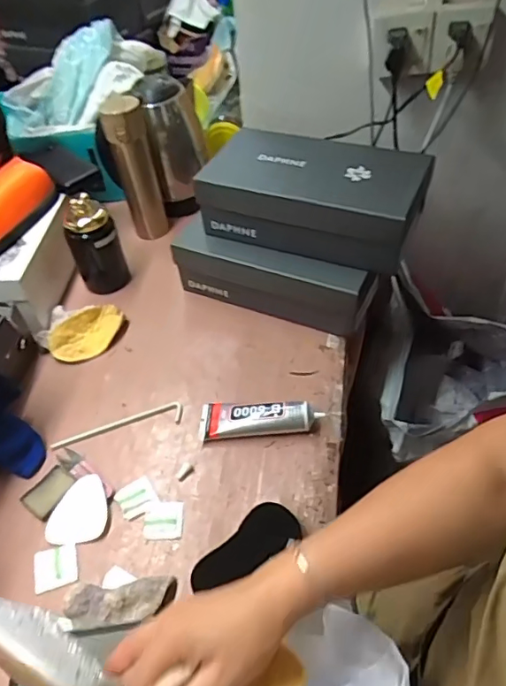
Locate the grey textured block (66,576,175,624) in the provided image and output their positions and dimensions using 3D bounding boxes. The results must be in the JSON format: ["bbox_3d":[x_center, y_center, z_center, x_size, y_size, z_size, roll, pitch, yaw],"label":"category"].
[{"bbox_3d":[-0.137,0.269,0.547,0.108,0.030,0.045,-7,48,-2],"label":"grey textured block"}]

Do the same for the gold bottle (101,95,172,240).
[{"bbox_3d":[-0.203,-0.302,0.919,0.078,0.237,0.084,-12,49,-6],"label":"gold bottle"}]

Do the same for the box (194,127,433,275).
[{"bbox_3d":[0.088,-0.214,0.764,0.294,0.097,0.161,18,53,20],"label":"box"}]

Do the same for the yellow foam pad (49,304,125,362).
[{"bbox_3d":[-0.251,-0.018,0.809,0.067,0.033,0.121,34,59,30],"label":"yellow foam pad"}]

